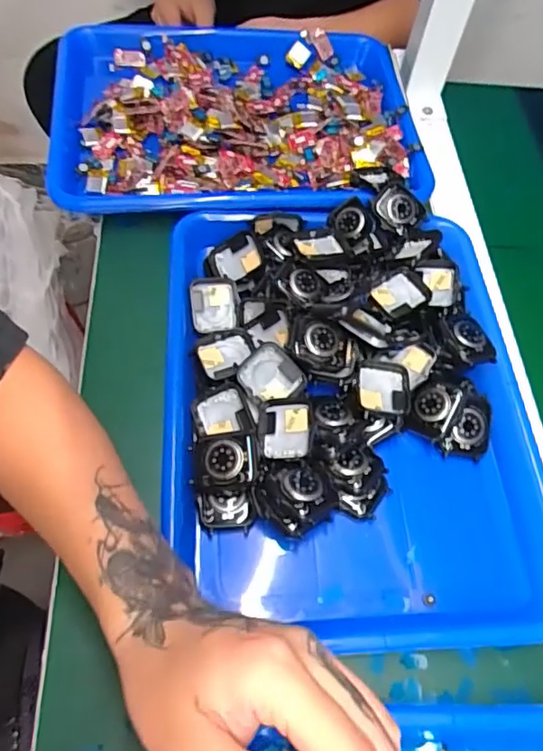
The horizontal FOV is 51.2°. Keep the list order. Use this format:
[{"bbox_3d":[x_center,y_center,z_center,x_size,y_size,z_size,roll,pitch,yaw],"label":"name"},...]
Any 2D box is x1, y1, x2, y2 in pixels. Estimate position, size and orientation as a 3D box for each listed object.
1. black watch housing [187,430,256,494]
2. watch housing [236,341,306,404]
[{"bbox_3d":[-0.031,0.054,0.362,0.040,0.015,0.035,-1,60,-5],"label":"black watch housing"},{"bbox_3d":[0.000,0.002,0.388,0.037,0.012,0.040,-40,104,5],"label":"watch housing"}]

